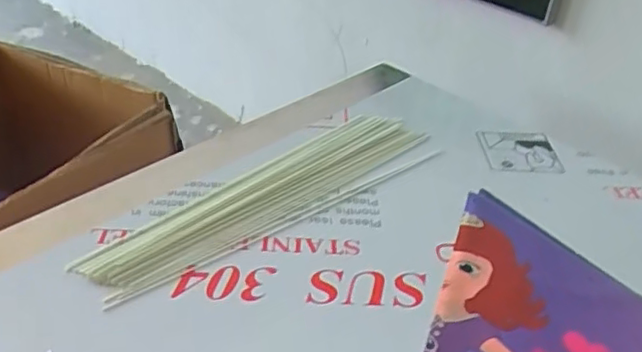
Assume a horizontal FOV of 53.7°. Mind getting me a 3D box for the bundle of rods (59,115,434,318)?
[{"bbox_3d":[-0.053,0.021,0.707,0.425,0.013,0.120,-26,45,-33],"label":"bundle of rods"}]

